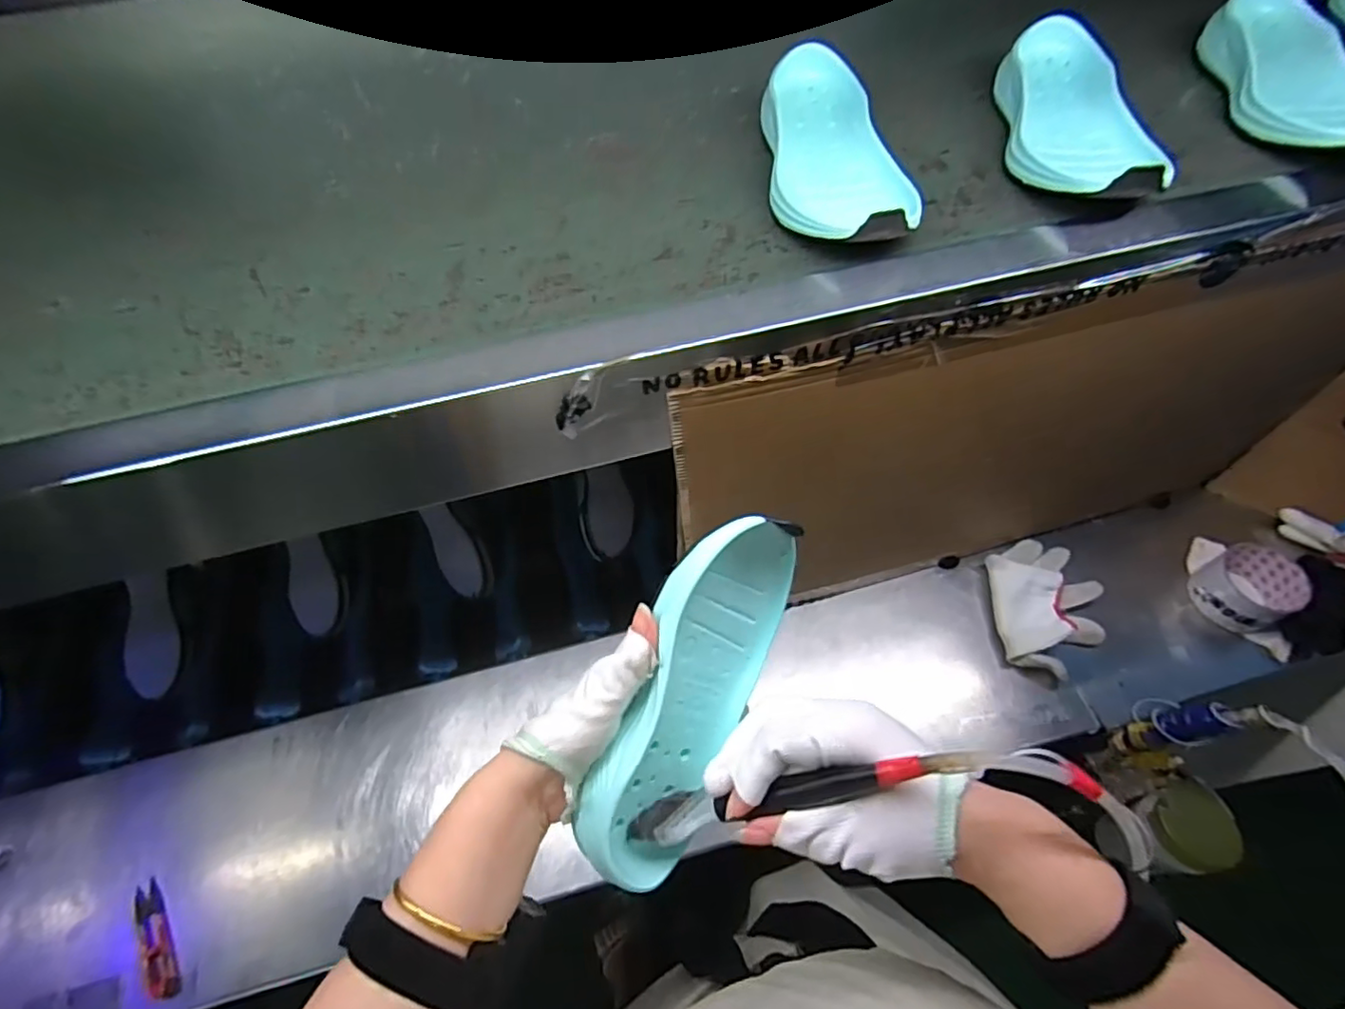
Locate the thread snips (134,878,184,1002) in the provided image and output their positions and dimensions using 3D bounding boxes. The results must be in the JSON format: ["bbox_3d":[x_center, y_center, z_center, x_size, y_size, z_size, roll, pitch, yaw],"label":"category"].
[{"bbox_3d":[-0.480,0.404,0.562,0.027,0.009,0.106,-35,63,-17],"label":"thread snips"}]

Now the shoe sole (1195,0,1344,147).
[{"bbox_3d":[0.471,-0.321,0.455,0.083,0.047,0.210,6,59,6],"label":"shoe sole"}]

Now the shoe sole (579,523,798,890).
[{"bbox_3d":[0.018,0.106,0.345,0.029,0.081,0.204,16,82,51],"label":"shoe sole"}]

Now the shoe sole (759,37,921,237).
[{"bbox_3d":[0.108,-0.246,0.425,0.083,0.046,0.198,-8,59,-2],"label":"shoe sole"}]

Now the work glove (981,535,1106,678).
[{"bbox_3d":[0.421,0.112,0.679,0.112,0.047,0.160,1,59,3],"label":"work glove"}]

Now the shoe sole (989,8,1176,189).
[{"bbox_3d":[0.290,-0.287,0.446,0.096,0.039,0.201,8,59,8],"label":"shoe sole"}]

